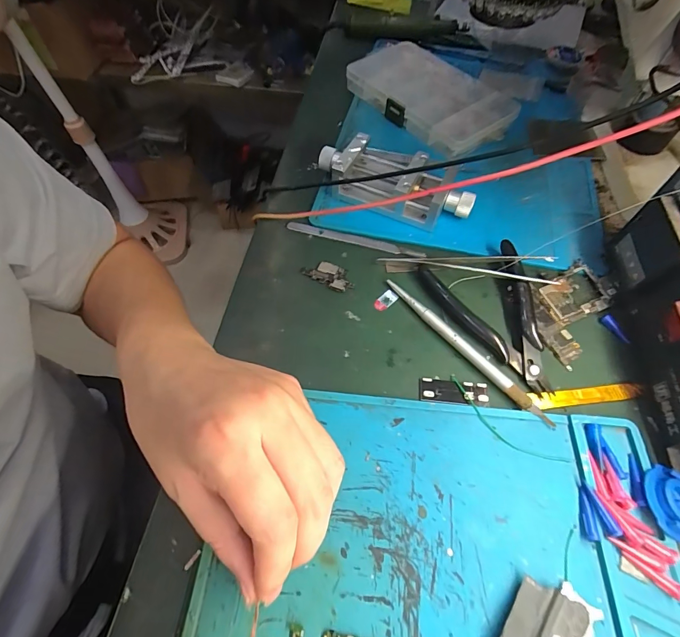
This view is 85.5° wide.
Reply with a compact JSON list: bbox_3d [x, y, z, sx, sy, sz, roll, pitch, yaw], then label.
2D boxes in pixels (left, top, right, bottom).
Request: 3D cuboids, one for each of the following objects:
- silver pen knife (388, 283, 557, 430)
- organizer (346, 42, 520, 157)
[{"bbox_3d":[0.084,0.019,0.254,0.009,0.008,0.139,-35,64,-20],"label":"silver pen knife"},{"bbox_3d":[0.094,-0.240,0.387,0.109,0.020,0.174,-36,65,-21],"label":"organizer"}]

